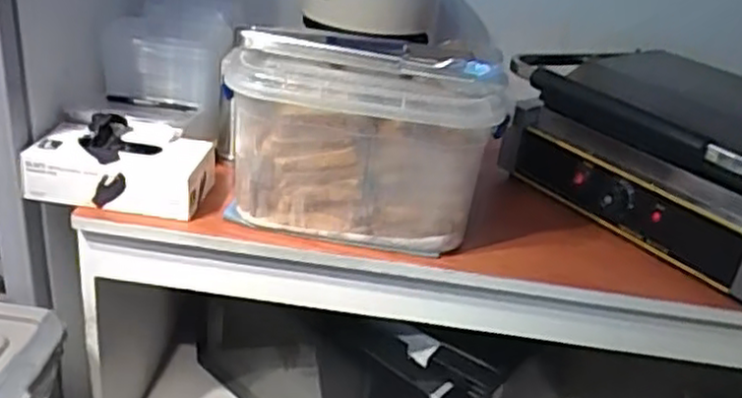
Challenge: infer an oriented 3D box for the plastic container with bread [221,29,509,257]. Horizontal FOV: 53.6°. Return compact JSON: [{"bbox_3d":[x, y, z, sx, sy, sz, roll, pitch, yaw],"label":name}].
[{"bbox_3d":[-0.011,-0.078,0.922,0.333,0.216,0.161,6,27,-1],"label":"plastic container with bread"}]

